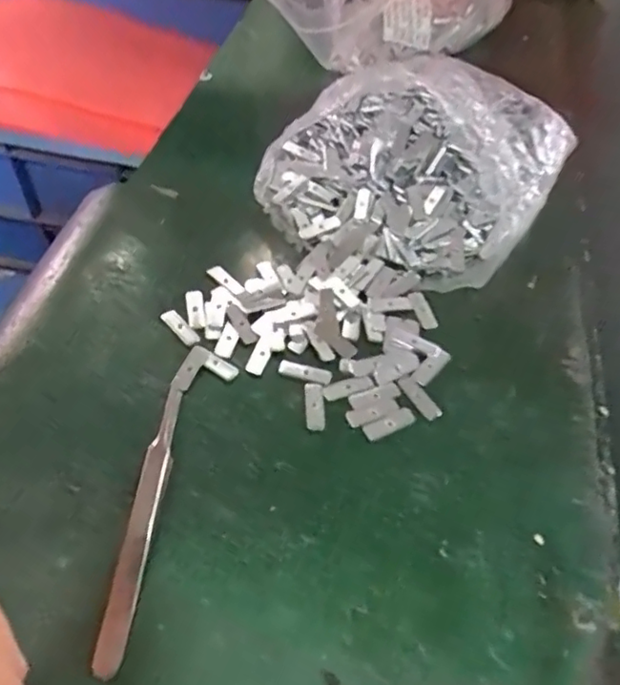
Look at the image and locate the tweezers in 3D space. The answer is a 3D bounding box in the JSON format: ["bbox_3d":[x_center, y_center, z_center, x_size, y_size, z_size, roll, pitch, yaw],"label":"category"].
[{"bbox_3d":[-0.066,0.066,0.244,0.011,0.015,0.116,7,50,3],"label":"tweezers"}]

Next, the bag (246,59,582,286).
[{"bbox_3d":[0.068,-0.118,0.372,0.169,0.061,0.171,17,51,11],"label":"bag"}]

